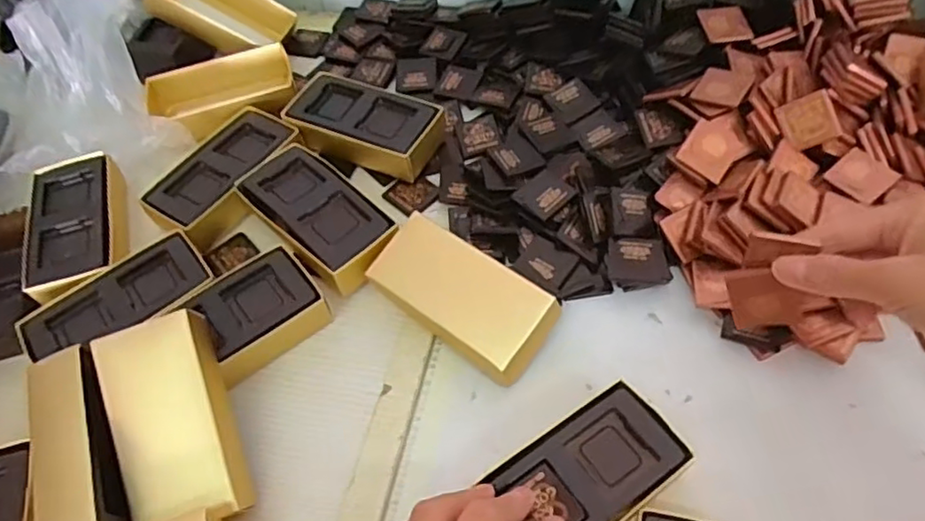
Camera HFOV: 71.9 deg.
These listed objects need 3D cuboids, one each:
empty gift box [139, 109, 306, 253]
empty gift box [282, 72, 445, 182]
[{"bbox_3d":[-0.178,-0.064,0.473,0.067,0.026,0.115,24,61,19],"label":"empty gift box"},{"bbox_3d":[-0.079,-0.106,0.493,0.117,0.031,0.062,24,61,18],"label":"empty gift box"}]

